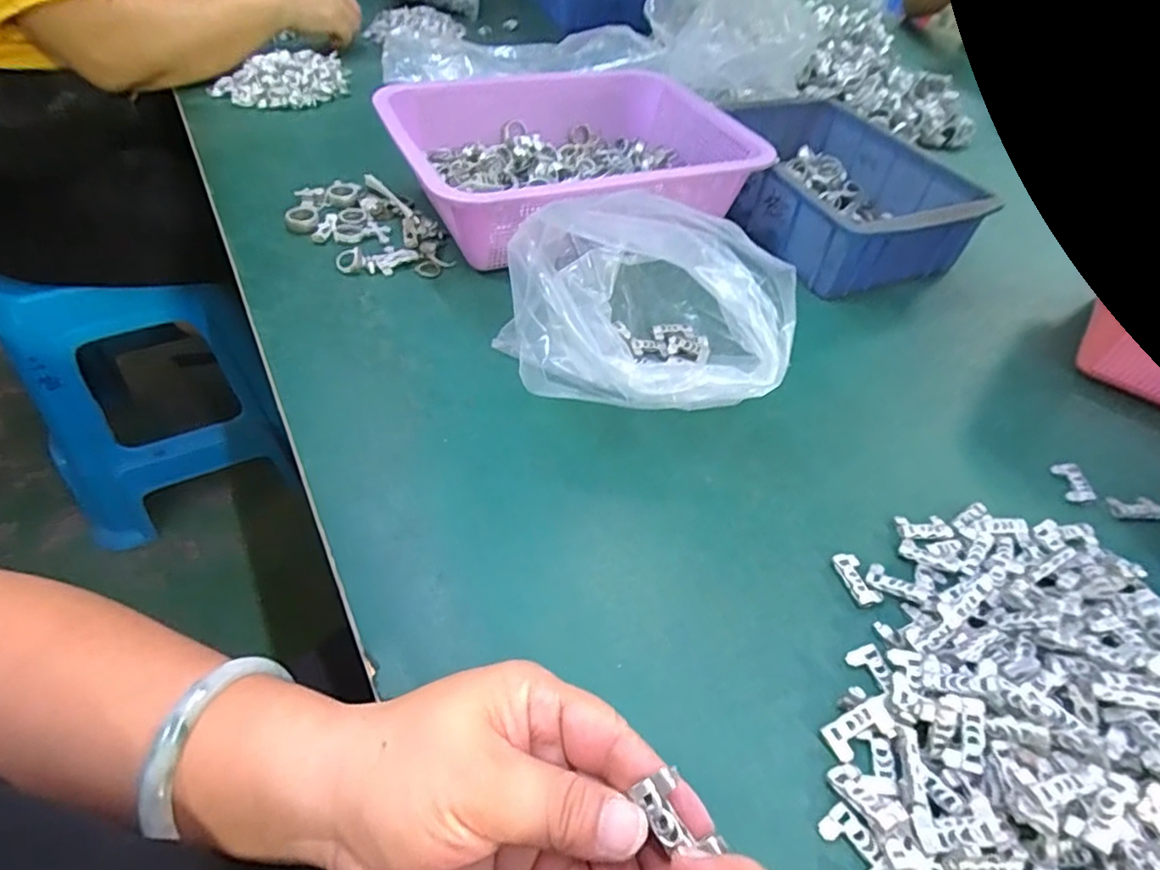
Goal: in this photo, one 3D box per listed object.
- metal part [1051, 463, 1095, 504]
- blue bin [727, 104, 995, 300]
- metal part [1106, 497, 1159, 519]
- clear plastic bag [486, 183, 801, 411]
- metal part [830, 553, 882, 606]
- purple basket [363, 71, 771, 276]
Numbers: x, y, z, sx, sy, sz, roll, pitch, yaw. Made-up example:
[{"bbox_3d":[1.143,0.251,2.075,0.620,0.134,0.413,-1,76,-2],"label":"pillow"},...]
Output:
[{"bbox_3d":[0.321,0.031,0.410,0.016,0.008,0.030,6,47,-1],"label":"metal part"},{"bbox_3d":[0.231,-0.240,0.604,0.171,0.068,0.259,-17,51,-20],"label":"blue bin"},{"bbox_3d":[0.353,0.046,0.398,0.034,0.005,0.015,5,47,-2],"label":"metal part"},{"bbox_3d":[0.040,-0.082,0.409,0.165,0.108,0.148,5,47,-2],"label":"clear plastic bag"},{"bbox_3d":[0.151,0.079,0.344,0.015,0.005,0.030,-8,49,-13],"label":"metal part"},{"bbox_3d":[-0.008,-0.255,0.581,0.319,0.079,0.248,-20,53,-23],"label":"purple basket"}]

